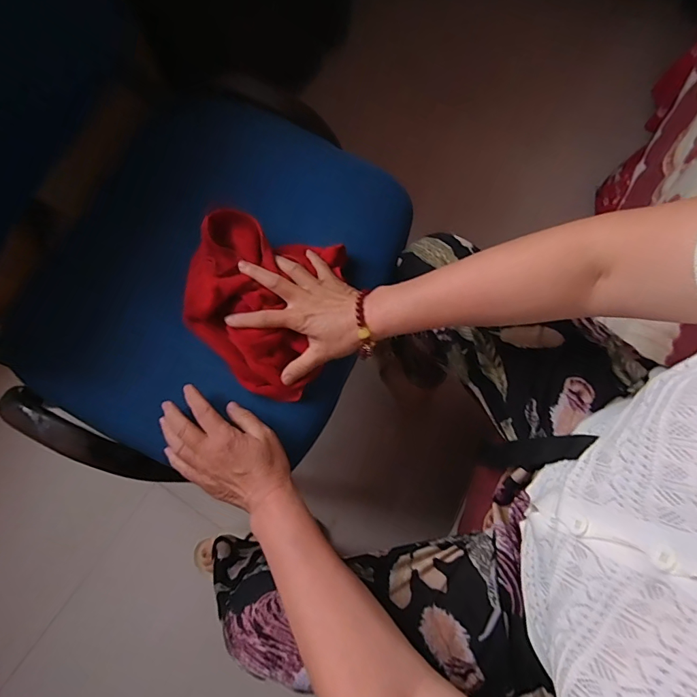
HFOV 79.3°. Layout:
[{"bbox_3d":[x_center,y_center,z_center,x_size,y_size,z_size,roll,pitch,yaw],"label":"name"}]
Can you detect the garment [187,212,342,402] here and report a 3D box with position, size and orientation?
[{"bbox_3d":[-0.106,-0.051,0.481,0.168,0.049,0.189,12,76,1],"label":"garment"}]

